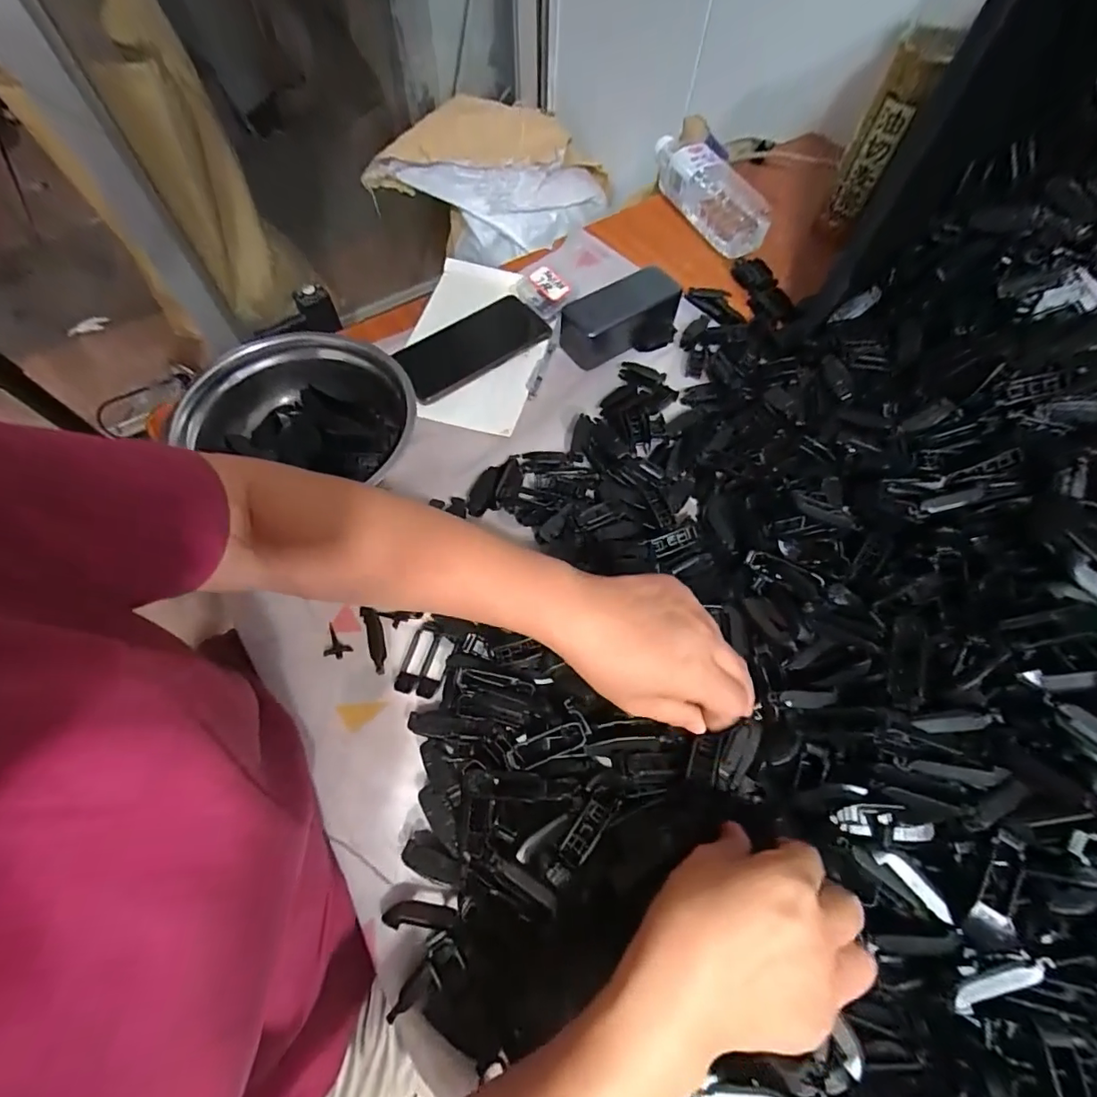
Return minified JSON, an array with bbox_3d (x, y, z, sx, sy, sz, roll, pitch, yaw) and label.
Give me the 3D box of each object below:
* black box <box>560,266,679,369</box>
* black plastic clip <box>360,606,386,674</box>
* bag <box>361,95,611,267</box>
[{"bbox_3d":[0.076,-0.250,0.548,0.133,0.042,0.057,-28,67,-14],"label":"black box"},{"bbox_3d":[-0.138,0.075,0.404,0.014,0.014,0.050,-15,65,-8],"label":"black plastic clip"},{"bbox_3d":[-0.120,-0.759,1.086,0.468,0.265,0.195,11,64,5],"label":"bag"}]

